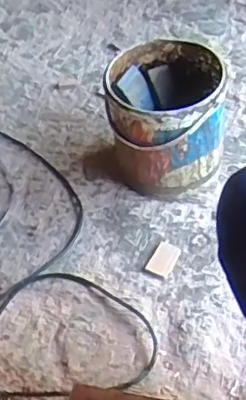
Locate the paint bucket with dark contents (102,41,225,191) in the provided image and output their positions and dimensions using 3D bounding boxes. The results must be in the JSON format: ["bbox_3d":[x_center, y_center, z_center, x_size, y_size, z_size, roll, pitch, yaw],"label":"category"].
[{"bbox_3d":[0.070,-0.125,0.928,0.182,0.192,0.179,-2,51,3],"label":"paint bucket with dark contents"}]

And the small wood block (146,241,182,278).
[{"bbox_3d":[0.062,0.088,0.869,0.036,0.006,0.056,21,56,20],"label":"small wood block"}]

